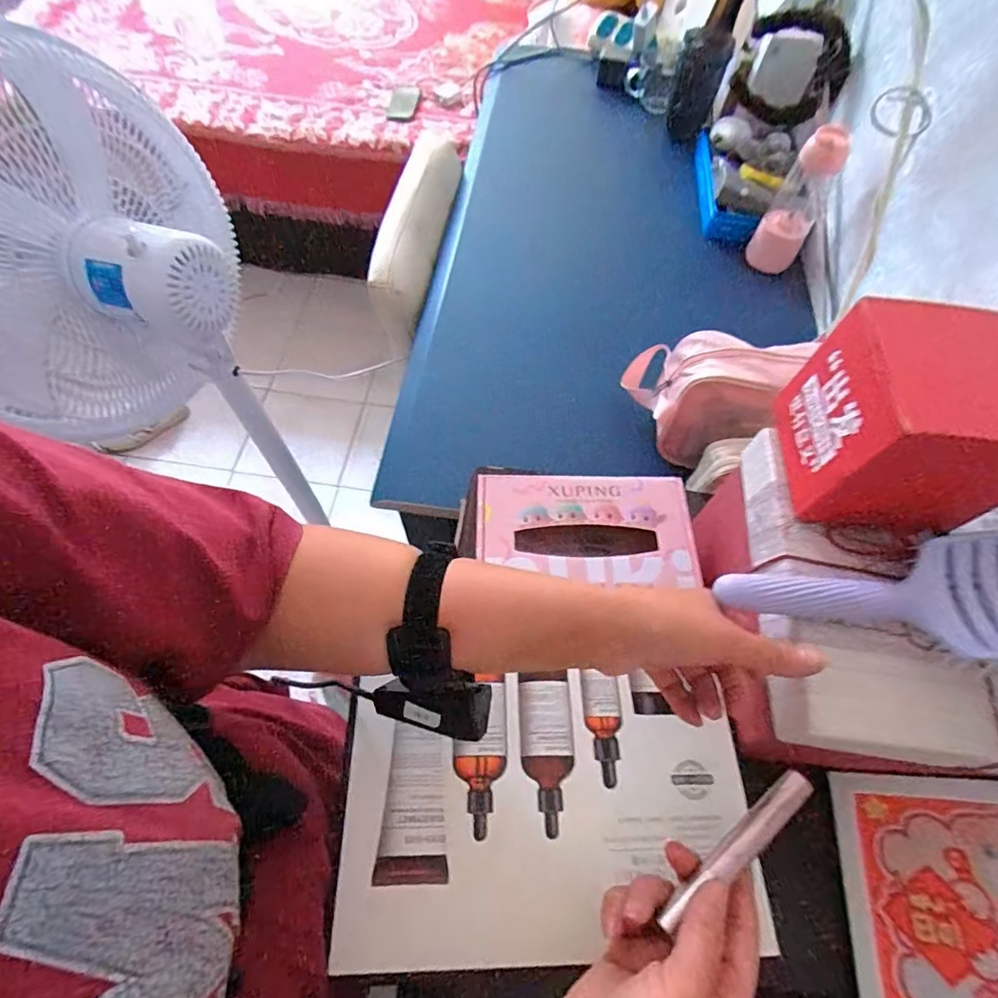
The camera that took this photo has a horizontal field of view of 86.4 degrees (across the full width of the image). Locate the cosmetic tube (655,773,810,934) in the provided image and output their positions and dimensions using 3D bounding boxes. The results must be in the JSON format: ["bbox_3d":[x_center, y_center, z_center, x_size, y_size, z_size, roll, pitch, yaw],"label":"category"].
[{"bbox_3d":[0.132,0.191,0.291,0.112,0.008,0.015,-32,68,-16],"label":"cosmetic tube"}]

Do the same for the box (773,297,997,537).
[{"bbox_3d":[0.250,-0.046,0.325,0.104,0.094,0.106,9,62,1],"label":"box"}]

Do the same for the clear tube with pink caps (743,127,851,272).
[{"bbox_3d":[0.494,-0.490,0.873,0.081,0.219,0.087,29,64,12],"label":"clear tube with pink caps"}]

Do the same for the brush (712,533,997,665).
[{"bbox_3d":[0.252,0.060,0.311,0.235,0.052,0.077,4,62,-1],"label":"brush"}]

